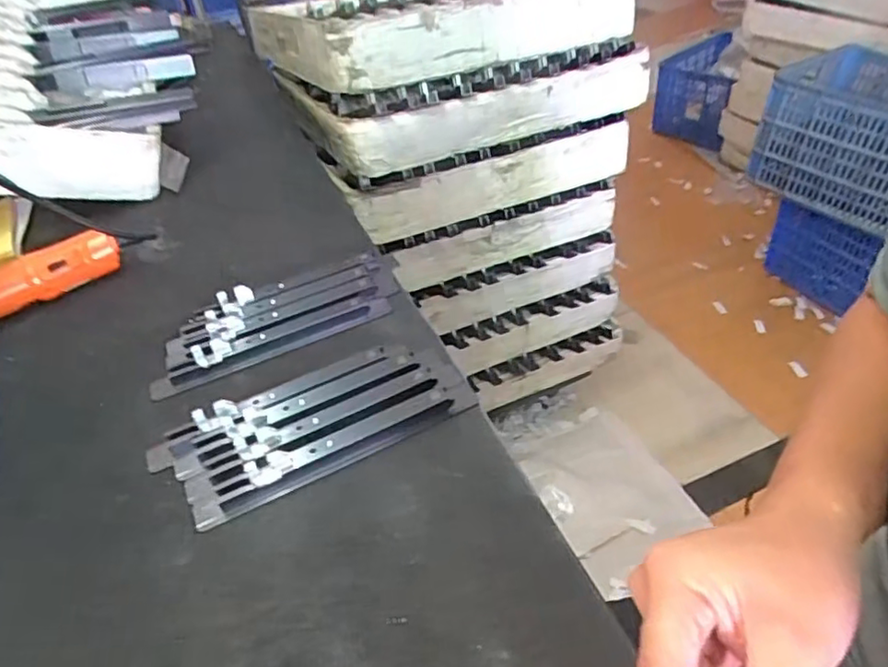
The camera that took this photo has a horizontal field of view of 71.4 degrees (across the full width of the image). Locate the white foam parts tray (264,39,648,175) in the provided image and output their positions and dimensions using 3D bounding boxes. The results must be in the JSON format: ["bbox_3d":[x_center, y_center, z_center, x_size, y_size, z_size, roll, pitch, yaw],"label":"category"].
[{"bbox_3d":[0.018,-0.408,1.002,0.497,0.104,0.359,-25,44,-21],"label":"white foam parts tray"}]

